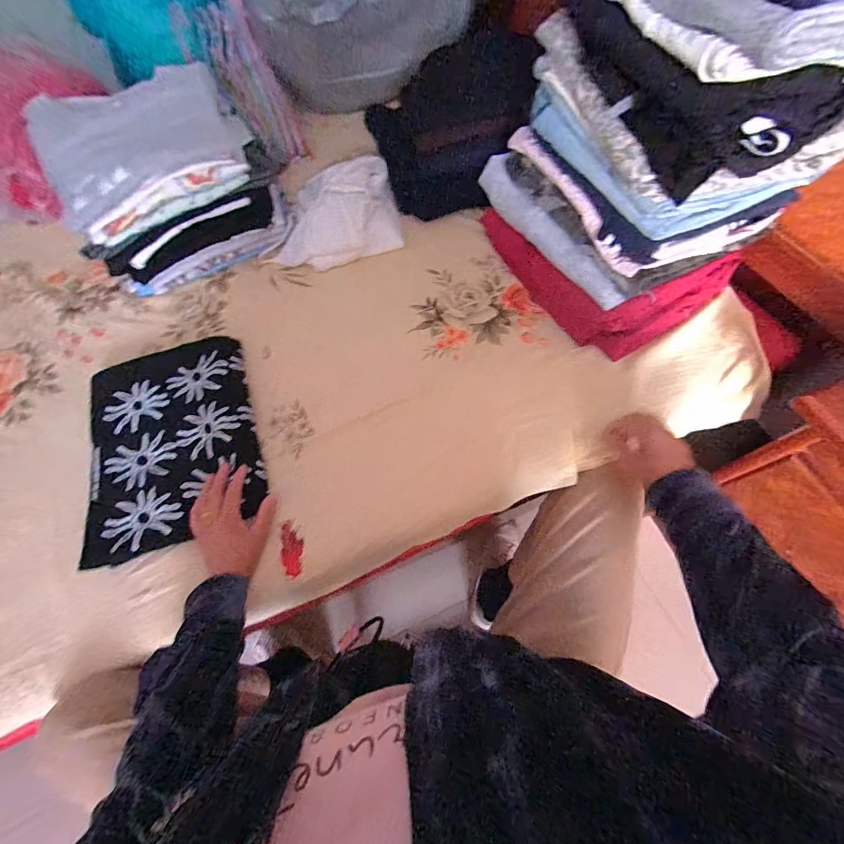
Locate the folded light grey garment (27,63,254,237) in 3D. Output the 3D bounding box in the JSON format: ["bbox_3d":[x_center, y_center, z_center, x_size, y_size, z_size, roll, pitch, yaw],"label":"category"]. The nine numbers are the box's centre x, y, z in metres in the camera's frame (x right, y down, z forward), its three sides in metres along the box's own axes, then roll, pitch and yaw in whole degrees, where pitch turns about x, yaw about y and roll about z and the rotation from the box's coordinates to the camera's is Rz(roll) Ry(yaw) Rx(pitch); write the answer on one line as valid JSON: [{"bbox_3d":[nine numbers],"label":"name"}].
[{"bbox_3d":[-0.470,-0.475,0.628,0.310,0.066,0.228,-30,66,-8],"label":"folded light grey garment"}]

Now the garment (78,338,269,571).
[{"bbox_3d":[-0.378,0.015,0.570,0.242,0.031,0.326,-21,68,-5],"label":"garment"}]

